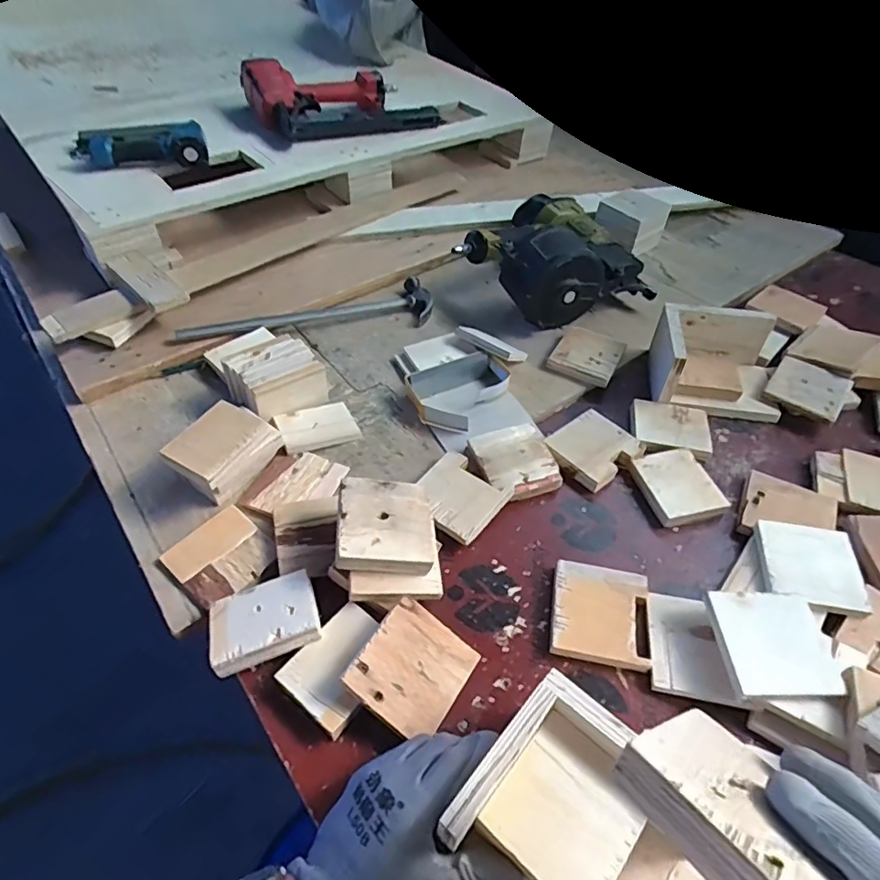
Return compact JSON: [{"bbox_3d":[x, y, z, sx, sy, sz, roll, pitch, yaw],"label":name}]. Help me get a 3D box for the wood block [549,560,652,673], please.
[{"bbox_3d":[0.151,0.163,0.521,0.088,0.014,0.090,11,49,5],"label":"wood block"}]

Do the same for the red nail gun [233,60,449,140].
[{"bbox_3d":[-0.181,-0.643,1.045,0.345,0.088,0.193,-14,51,-12],"label":"red nail gun"}]

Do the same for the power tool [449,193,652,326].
[{"bbox_3d":[0.163,-0.293,0.856,0.234,0.105,0.242,-26,56,-24],"label":"power tool"}]

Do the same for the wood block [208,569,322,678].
[{"bbox_3d":[-0.158,0.161,0.495,0.091,0.023,0.072,-15,52,-16],"label":"wood block"}]

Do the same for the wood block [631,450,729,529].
[{"bbox_3d":[0.268,0.052,0.626,0.076,0.014,0.090,-8,50,-11],"label":"wood block"}]

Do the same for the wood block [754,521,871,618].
[{"bbox_3d":[0.365,0.124,0.546,0.091,0.018,0.093,10,49,5],"label":"wood block"}]

